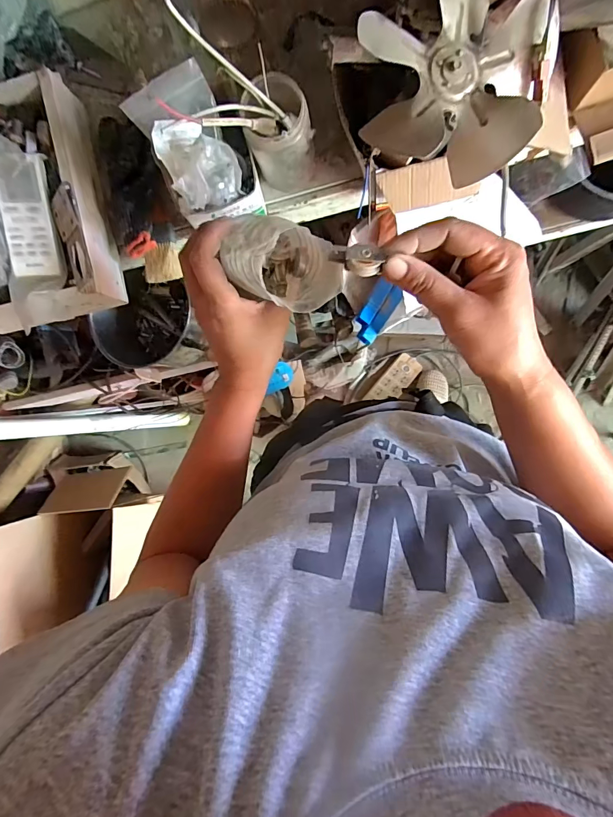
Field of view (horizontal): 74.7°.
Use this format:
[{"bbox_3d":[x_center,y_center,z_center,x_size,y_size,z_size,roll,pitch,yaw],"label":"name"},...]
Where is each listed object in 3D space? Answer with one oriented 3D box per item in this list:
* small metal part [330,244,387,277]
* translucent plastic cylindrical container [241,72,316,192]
[{"bbox_3d":[0.033,-0.100,0.269,0.037,0.008,0.021,6,94,7],"label":"small metal part"},{"bbox_3d":[-0.027,-0.277,0.409,0.063,0.091,0.063,0,94,8],"label":"translucent plastic cylindrical container"}]

